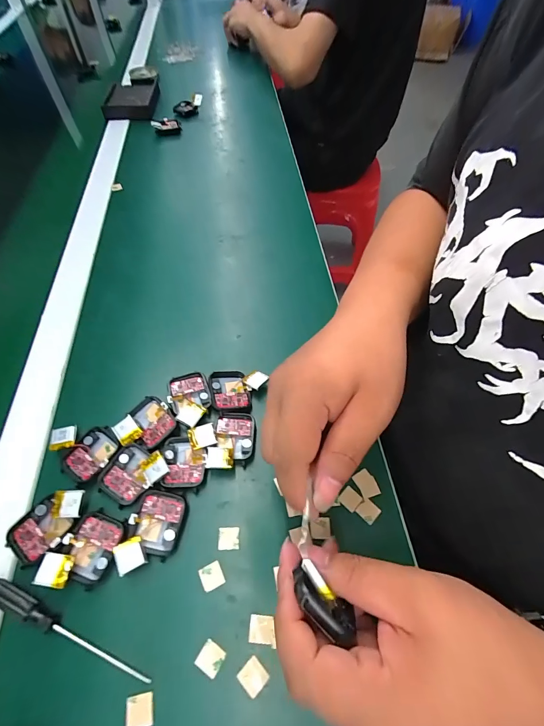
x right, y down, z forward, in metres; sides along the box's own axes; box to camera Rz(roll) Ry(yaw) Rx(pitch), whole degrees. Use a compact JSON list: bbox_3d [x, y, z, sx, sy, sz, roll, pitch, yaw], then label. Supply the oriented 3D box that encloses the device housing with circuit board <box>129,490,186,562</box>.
[{"bbox_3d":[-0.089,0.124,0.260,0.036,0.011,0.043,9,58,4],"label":"device housing with circuit board"}]

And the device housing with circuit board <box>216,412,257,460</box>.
[{"bbox_3d":[-0.032,0.066,0.300,0.034,0.012,0.041,-3,58,-4],"label":"device housing with circuit board"}]

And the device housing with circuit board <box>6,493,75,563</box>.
[{"bbox_3d":[-0.176,0.128,0.254,0.039,0.010,0.039,31,62,17],"label":"device housing with circuit board"}]

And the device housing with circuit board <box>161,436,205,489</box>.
[{"bbox_3d":[-0.074,0.084,0.287,0.035,0.016,0.043,-3,58,-3],"label":"device housing with circuit board"}]

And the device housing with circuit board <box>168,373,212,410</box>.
[{"bbox_3d":[-0.079,0.028,0.321,0.037,0.009,0.038,-15,59,-11],"label":"device housing with circuit board"}]

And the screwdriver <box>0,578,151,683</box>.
[{"bbox_3d":[-0.141,0.178,0.224,0.130,0.010,0.013,21,59,11],"label":"screwdriver"}]

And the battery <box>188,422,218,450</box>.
[{"bbox_3d":[-0.060,0.063,0.289,0.022,0.004,0.019,-13,61,-16],"label":"battery"}]

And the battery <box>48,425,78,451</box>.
[{"bbox_3d":[-0.182,0.065,0.292,0.019,0.007,0.021,-13,59,-10],"label":"battery"}]

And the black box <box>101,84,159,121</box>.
[{"bbox_3d":[-0.284,-0.535,0.675,0.095,0.021,0.136,-6,57,-3],"label":"black box"}]

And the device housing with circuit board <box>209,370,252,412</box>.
[{"bbox_3d":[-0.040,0.026,0.319,0.036,0.008,0.046,-9,58,-7],"label":"device housing with circuit board"}]

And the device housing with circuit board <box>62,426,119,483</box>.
[{"bbox_3d":[-0.153,0.078,0.287,0.036,0.011,0.045,27,61,15],"label":"device housing with circuit board"}]

